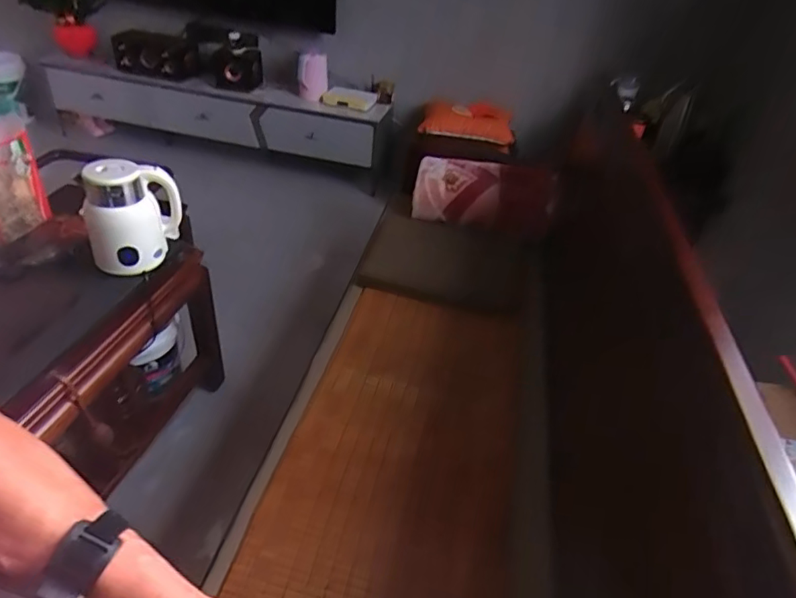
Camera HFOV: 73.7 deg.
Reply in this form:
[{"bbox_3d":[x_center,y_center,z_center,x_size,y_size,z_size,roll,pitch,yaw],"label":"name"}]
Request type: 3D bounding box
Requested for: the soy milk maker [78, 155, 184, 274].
[{"bbox_3d":[-0.601,-0.196,1.208,0.196,0.241,0.149,-13,42,-25],"label":"soy milk maker"}]

